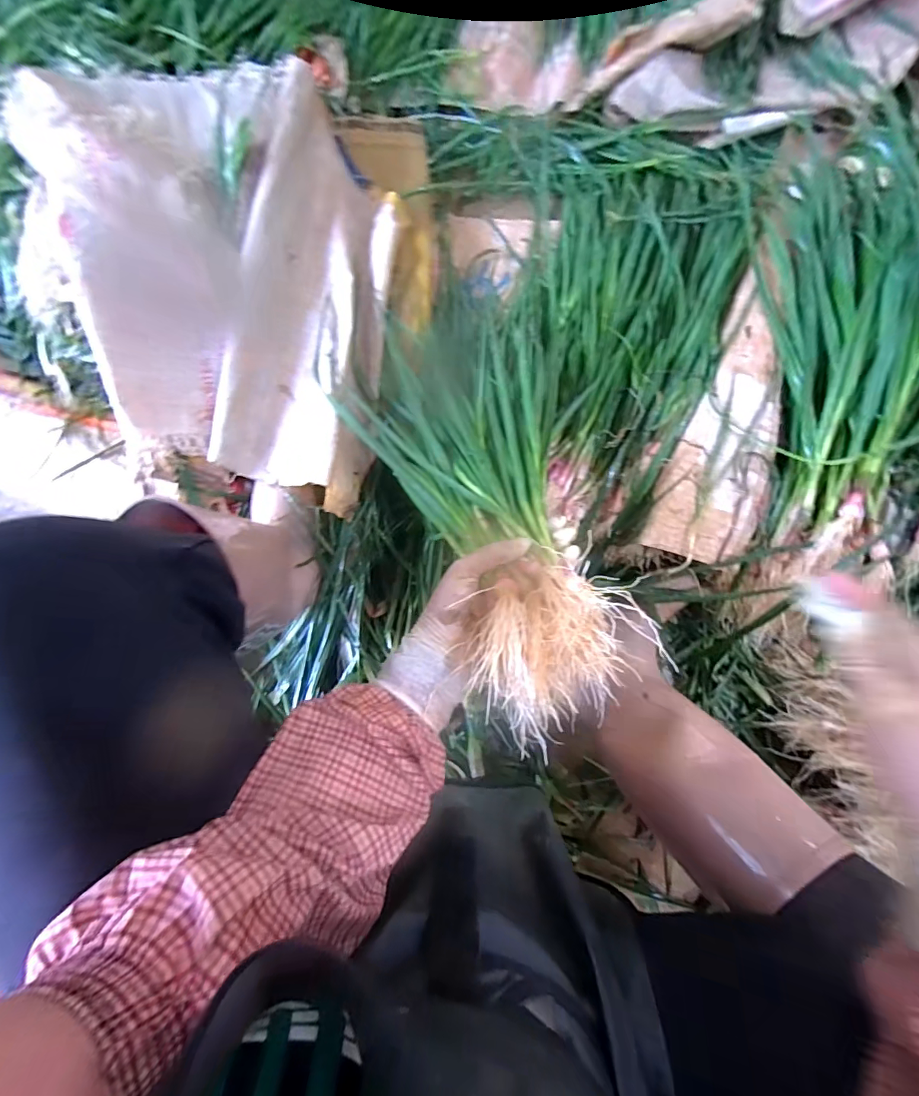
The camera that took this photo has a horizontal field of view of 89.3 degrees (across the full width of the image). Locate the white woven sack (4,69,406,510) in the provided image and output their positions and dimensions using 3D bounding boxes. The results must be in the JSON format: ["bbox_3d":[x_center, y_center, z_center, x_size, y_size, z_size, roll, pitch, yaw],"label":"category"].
[{"bbox_3d":[-0.309,-0.378,0.609,0.413,0.165,0.618,3,79,0],"label":"white woven sack"}]

